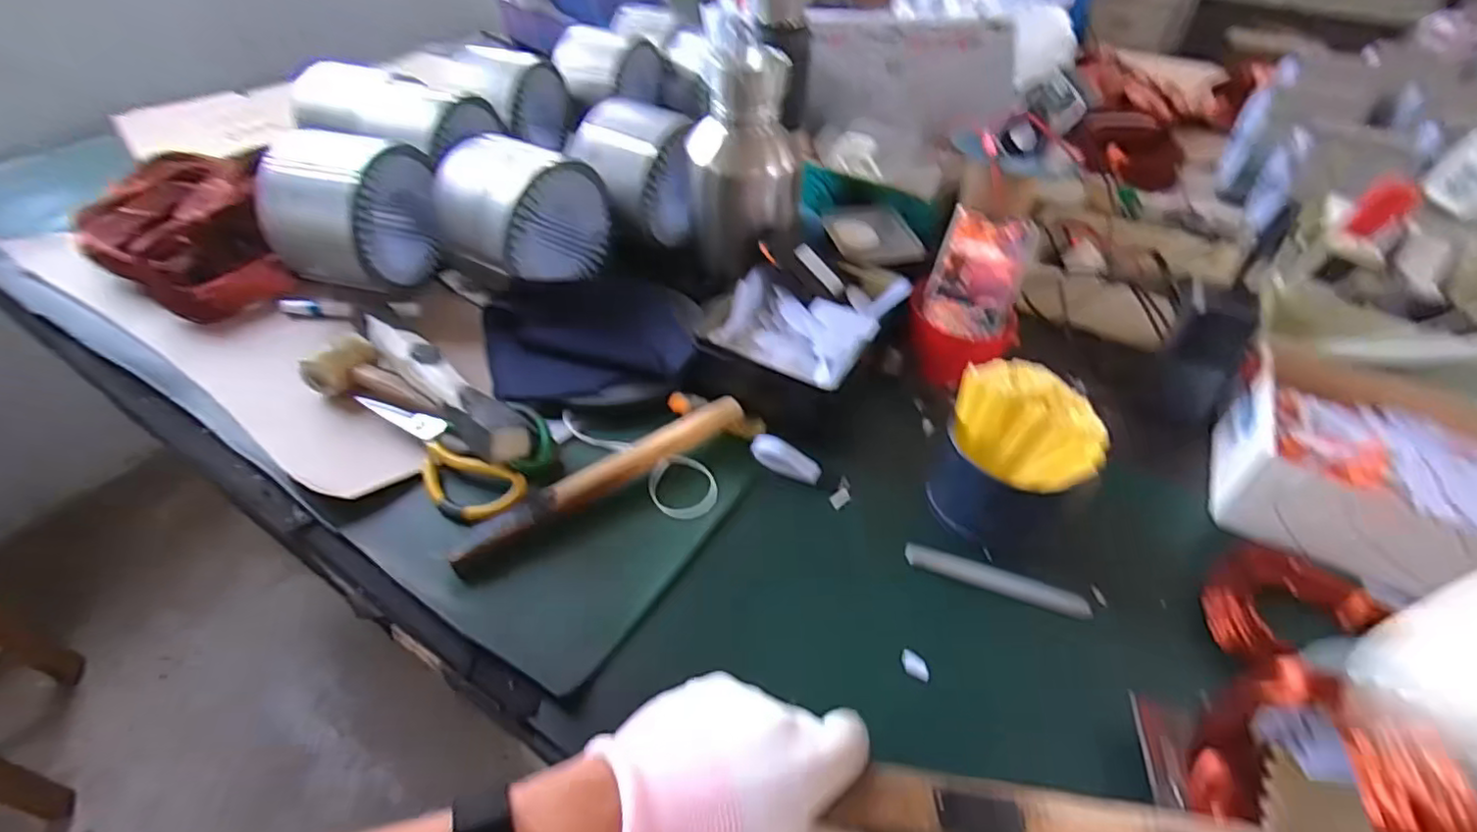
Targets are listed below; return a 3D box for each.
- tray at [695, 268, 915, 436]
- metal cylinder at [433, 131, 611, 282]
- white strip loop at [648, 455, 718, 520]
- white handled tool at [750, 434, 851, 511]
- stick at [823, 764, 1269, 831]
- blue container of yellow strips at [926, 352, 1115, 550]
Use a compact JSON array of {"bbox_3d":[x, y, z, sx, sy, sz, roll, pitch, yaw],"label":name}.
[{"bbox_3d":[0.062,-0.084,0.635,0.143,0.060,0.211,21,49,19],"label":"tray"},{"bbox_3d":[-0.230,-0.219,0.693,0.111,0.118,0.154,26,50,23],"label":"metal cylinder"},{"bbox_3d":[-0.045,0.056,0.530,0.055,0.008,0.062,-3,45,-4],"label":"white strip loop"},{"bbox_3d":[0.052,0.045,0.547,0.092,0.012,0.033,30,50,8],"label":"white handled tool"},{"bbox_3d":[0.145,0.190,0.299,0.189,0.008,0.032,3,45,10],"label":"stick"},{"bbox_3d":[0.213,0.034,0.505,0.108,0.096,0.111,30,52,26],"label":"blue container of yellow strips"}]

